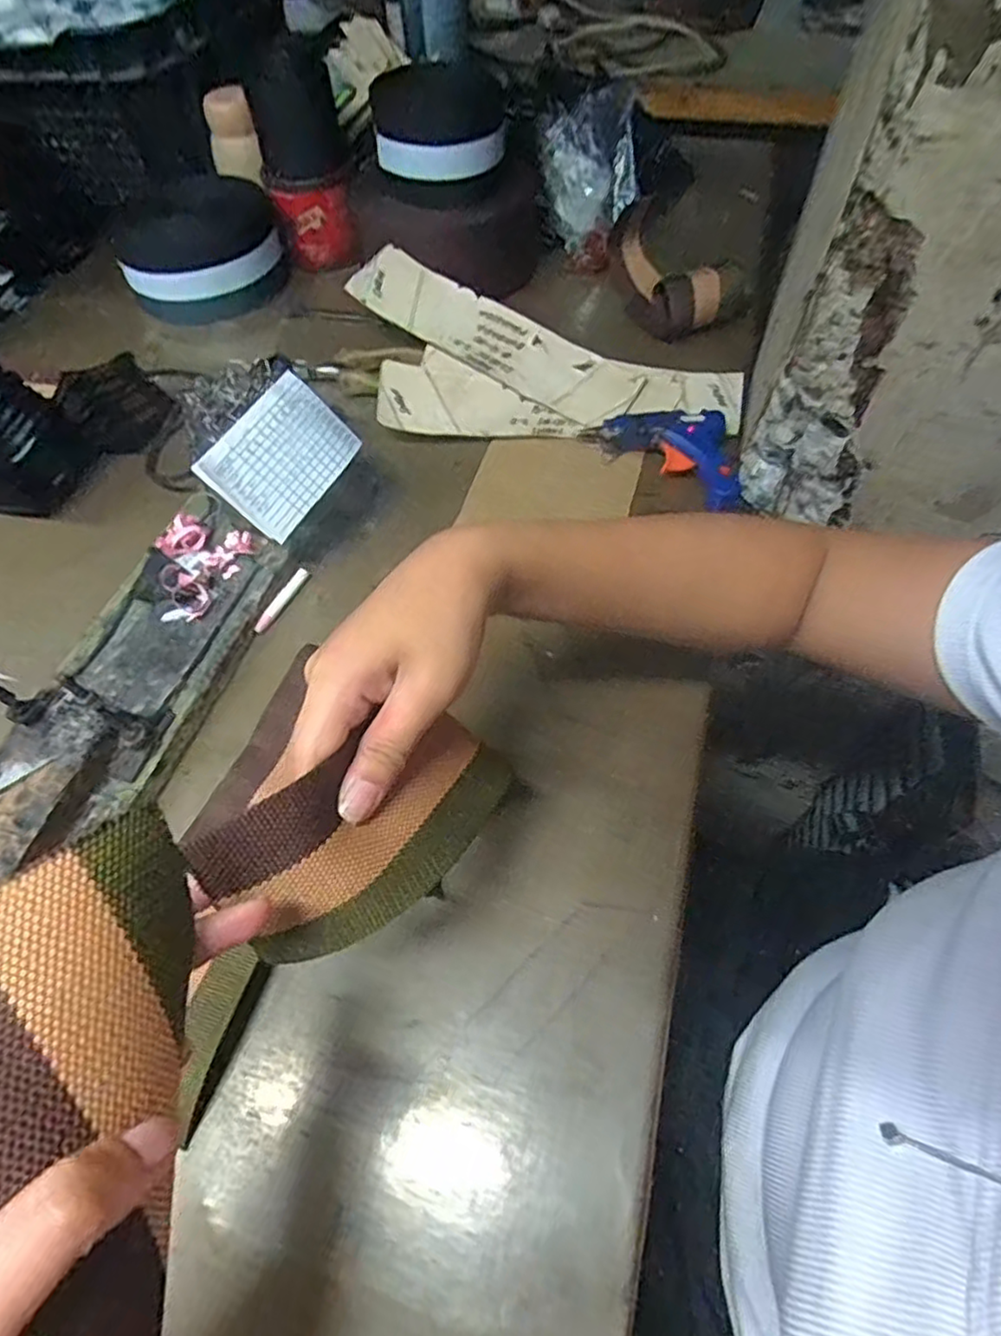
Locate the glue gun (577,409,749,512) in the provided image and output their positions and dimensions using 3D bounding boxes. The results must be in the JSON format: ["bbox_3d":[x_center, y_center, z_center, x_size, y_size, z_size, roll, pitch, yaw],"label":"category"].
[{"bbox_3d":[0.132,-0.171,0.537,0.120,0.027,0.104,0,58,2],"label":"glue gun"}]

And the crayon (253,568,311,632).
[{"bbox_3d":[-0.163,-0.050,0.485,0.009,0.011,0.060,23,62,16],"label":"crayon"}]

